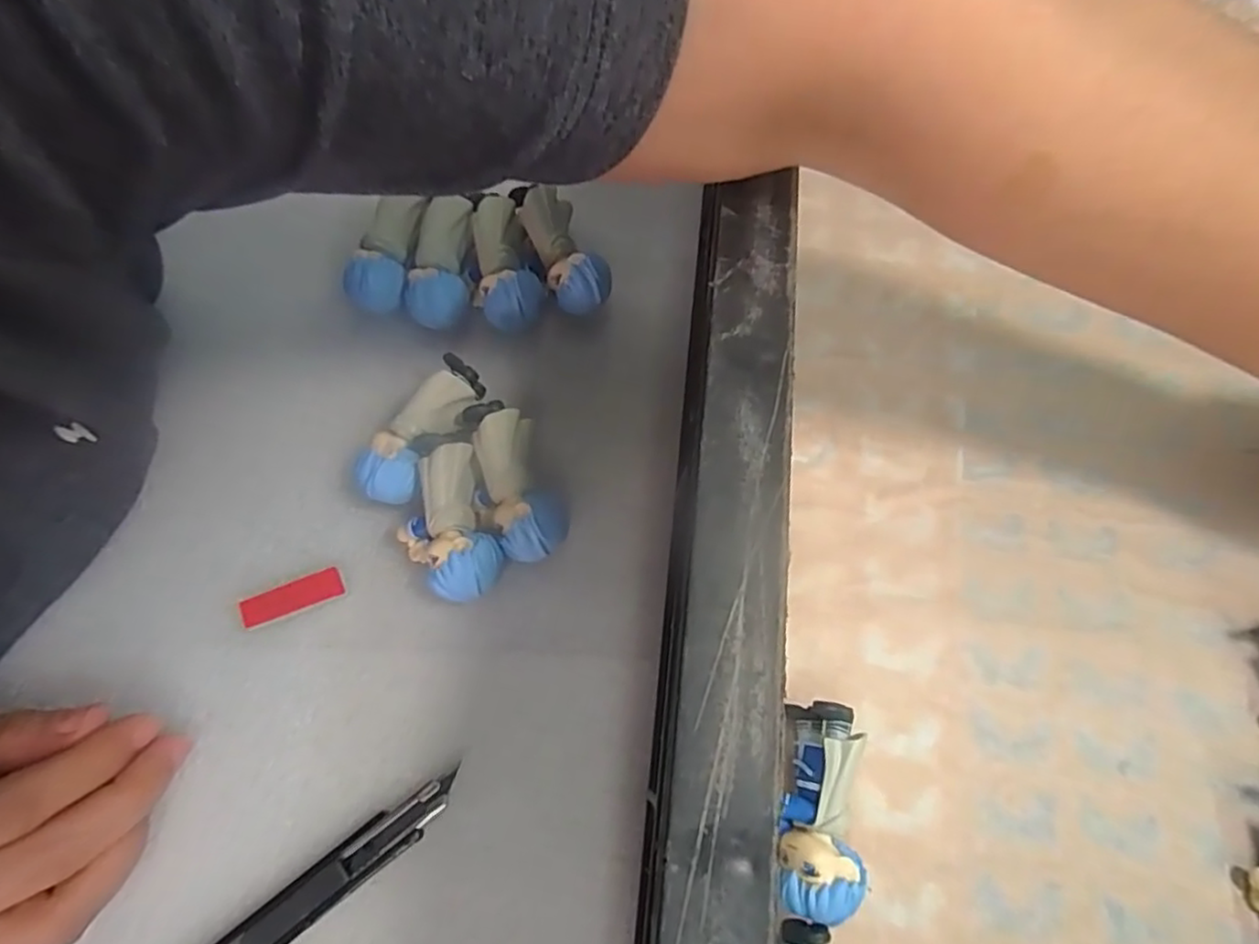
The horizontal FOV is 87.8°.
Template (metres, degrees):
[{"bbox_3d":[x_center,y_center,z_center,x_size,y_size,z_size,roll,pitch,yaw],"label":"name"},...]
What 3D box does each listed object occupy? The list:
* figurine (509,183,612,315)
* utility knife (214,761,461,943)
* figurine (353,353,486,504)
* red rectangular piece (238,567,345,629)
[{"bbox_3d":[-0.031,-0.098,0.293,0.029,0.027,0.057,-24,71,-10],"label":"figurine"},{"bbox_3d":[-0.117,0.149,0.214,0.138,0.009,0.017,-35,73,-13],"label":"utility knife"},{"bbox_3d":[-0.081,-0.014,0.261,0.021,0.031,0.062,33,72,11],"label":"figurine"},{"bbox_3d":[-0.128,0.048,0.248,0.037,0.004,0.011,-20,80,-10],"label":"red rectangular piece"}]

